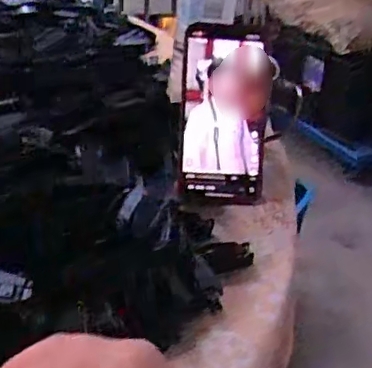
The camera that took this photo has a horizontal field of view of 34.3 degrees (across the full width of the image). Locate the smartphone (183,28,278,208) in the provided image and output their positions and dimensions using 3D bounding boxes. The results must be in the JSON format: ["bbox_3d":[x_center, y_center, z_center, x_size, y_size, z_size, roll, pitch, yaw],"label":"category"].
[{"bbox_3d":[0.035,-0.063,0.538,0.080,0.154,0.009,4,3,1],"label":"smartphone"}]

